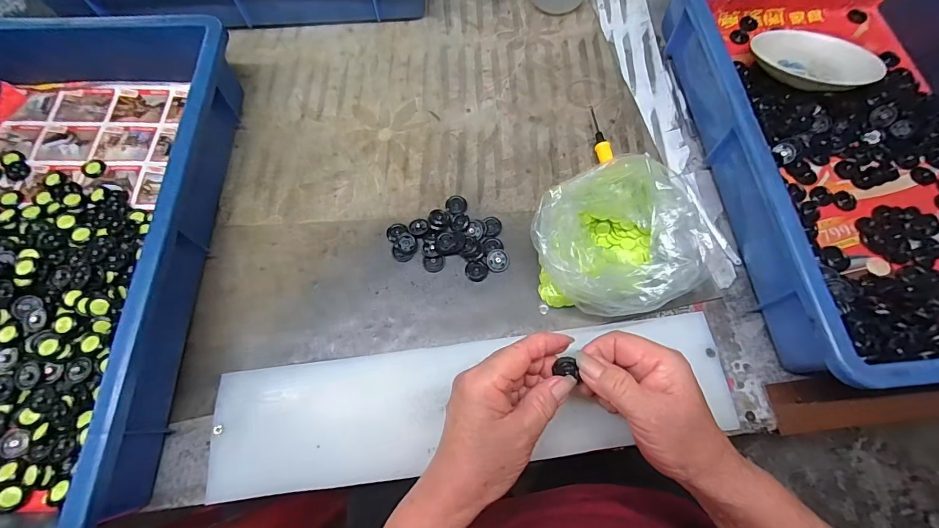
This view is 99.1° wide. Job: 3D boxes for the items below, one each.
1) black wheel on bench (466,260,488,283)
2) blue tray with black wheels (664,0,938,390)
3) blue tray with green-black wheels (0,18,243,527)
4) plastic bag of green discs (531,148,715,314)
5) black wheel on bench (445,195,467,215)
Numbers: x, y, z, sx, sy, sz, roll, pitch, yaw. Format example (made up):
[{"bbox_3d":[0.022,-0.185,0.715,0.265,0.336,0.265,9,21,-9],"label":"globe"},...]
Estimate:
[{"bbox_3d":[0.007,0.007,0.363,0.020,0.005,0.018,-10,70,-4],"label":"black wheel on bench"},{"bbox_3d":[0.373,-0.125,0.365,0.298,0.077,0.437,-5,70,-2],"label":"blue tray with black wheels"},{"bbox_3d":[-0.370,-0.010,0.336,0.286,0.089,0.420,-1,70,-1],"label":"blue tray with green-black wheels"},{"bbox_3d":[0.123,-0.019,0.336,0.138,0.060,0.117,-15,70,-6],"label":"plastic bag of green discs"},{"bbox_3d":[-0.012,-0.056,0.384,0.020,0.006,0.022,0,70,0],"label":"black wheel on bench"}]

